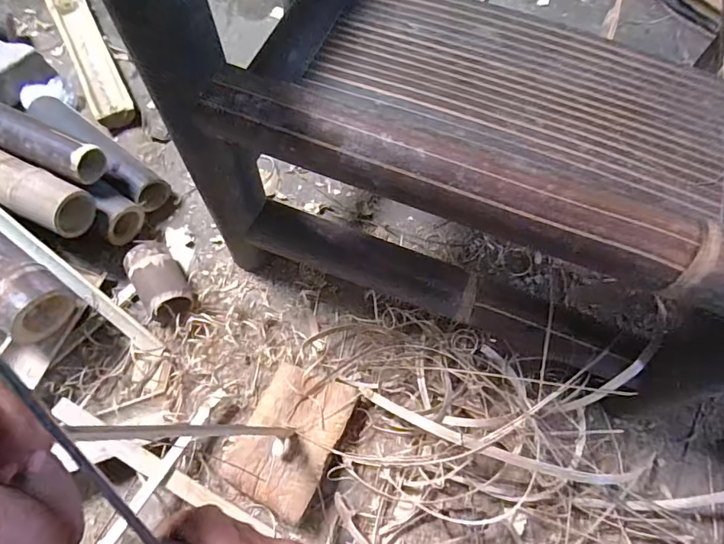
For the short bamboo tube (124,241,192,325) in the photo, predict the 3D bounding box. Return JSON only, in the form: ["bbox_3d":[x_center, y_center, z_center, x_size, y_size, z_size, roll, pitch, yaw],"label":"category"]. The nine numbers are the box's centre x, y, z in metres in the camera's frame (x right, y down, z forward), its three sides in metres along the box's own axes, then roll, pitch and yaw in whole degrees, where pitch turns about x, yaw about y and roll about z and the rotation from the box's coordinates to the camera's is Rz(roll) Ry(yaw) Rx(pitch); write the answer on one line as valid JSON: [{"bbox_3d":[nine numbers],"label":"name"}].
[{"bbox_3d":[-0.286,0.018,0.668,0.067,0.058,0.116,-26,70,-14],"label":"short bamboo tube"}]

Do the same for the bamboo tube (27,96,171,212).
[{"bbox_3d":[-0.443,-0.207,0.773,0.314,0.066,0.064,37,69,13],"label":"bamboo tube"}]

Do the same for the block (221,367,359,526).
[{"bbox_3d":[-0.088,0.205,0.593,0.116,0.034,0.163,25,66,10],"label":"block"}]

